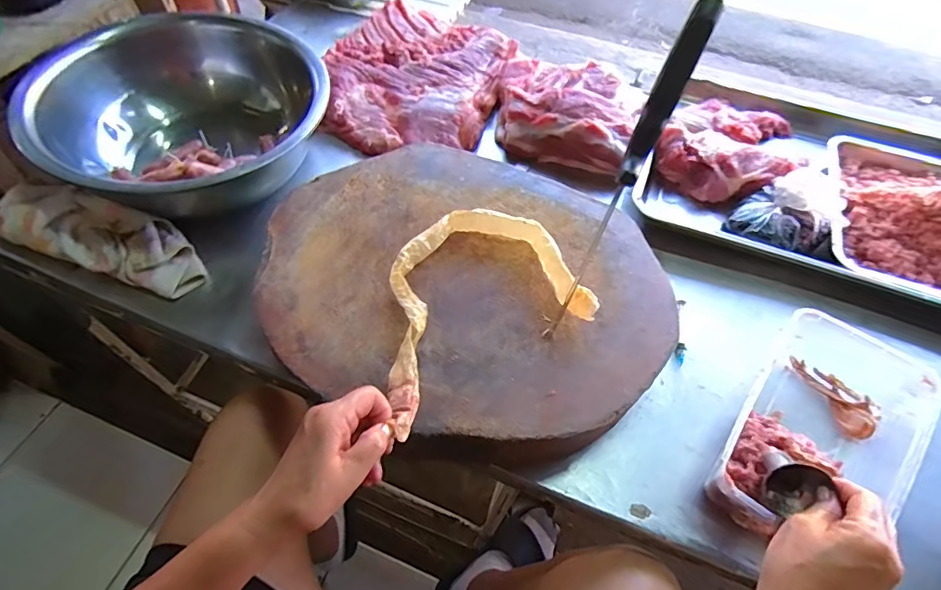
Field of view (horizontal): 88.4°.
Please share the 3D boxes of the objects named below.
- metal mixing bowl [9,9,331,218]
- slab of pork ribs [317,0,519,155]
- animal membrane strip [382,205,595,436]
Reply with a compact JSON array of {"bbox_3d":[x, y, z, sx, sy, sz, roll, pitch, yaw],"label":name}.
[{"bbox_3d":[-0.406,-0.247,0.695,0.351,0.149,0.337,2,58,-3],"label":"metal mixing bowl"},{"bbox_3d":[-0.096,-0.380,0.848,0.295,0.055,0.334,15,58,5],"label":"slab of pork ribs"},{"bbox_3d":[-0.010,0.000,0.500,0.251,0.042,0.188,-30,65,-20],"label":"animal membrane strip"}]

